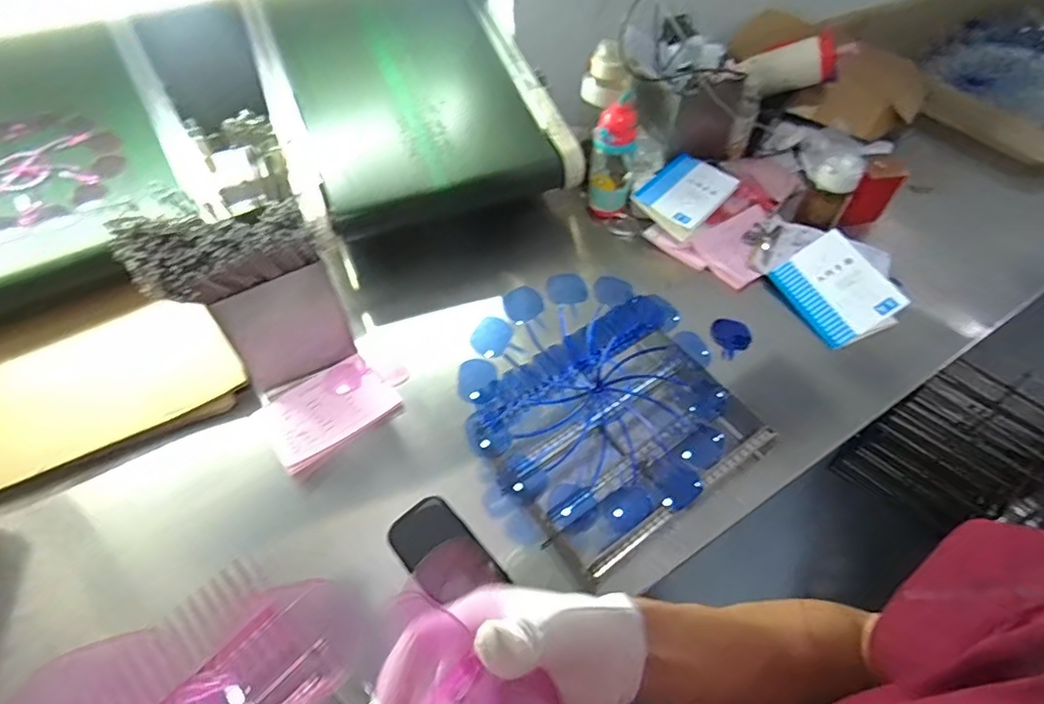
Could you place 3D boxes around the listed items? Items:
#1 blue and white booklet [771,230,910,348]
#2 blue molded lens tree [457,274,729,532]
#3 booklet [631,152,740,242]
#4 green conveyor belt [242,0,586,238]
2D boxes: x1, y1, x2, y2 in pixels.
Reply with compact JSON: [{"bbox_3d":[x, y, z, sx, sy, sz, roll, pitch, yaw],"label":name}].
[{"bbox_3d":[0.512,-0.100,0.886,0.130,0.023,0.173,-42,67,22],"label":"blue and white booklet"},{"bbox_3d":[0.125,0.045,0.746,0.371,0.109,0.371,3,71,-10],"label":"blue molded lens tree"},{"bbox_3d":[0.299,-0.297,0.999,0.134,0.028,0.186,39,72,21],"label":"booklet"},{"bbox_3d":[-0.199,-0.485,0.998,0.452,0.103,0.532,-19,74,-14],"label":"green conveyor belt"}]

